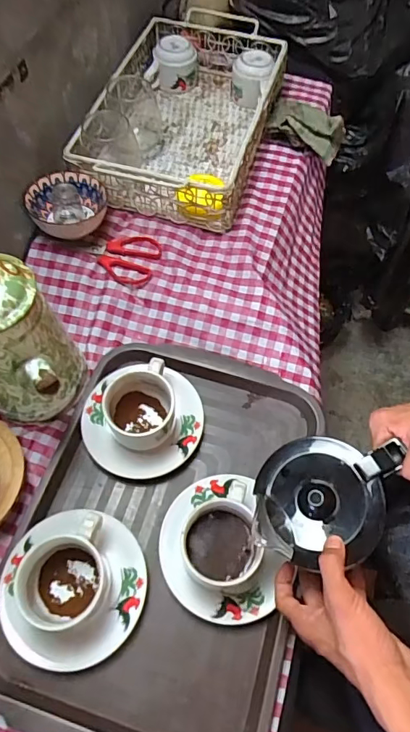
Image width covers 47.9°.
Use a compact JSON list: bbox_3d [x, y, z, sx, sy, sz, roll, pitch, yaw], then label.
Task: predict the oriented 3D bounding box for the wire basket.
[{"bbox_3d":[-0.030,-0.398,0.734,0.243,0.108,0.387,14,61,5],"label":"wire basket"}]

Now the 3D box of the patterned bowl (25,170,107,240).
[{"bbox_3d":[-0.191,-0.221,0.649,0.104,0.069,0.087,-14,62,-10],"label":"patterned bowl"}]

